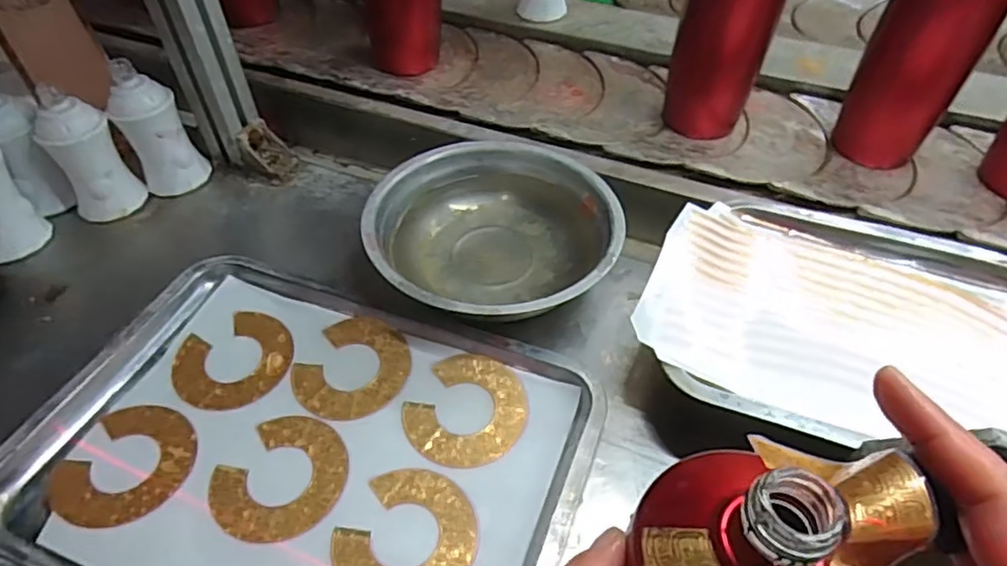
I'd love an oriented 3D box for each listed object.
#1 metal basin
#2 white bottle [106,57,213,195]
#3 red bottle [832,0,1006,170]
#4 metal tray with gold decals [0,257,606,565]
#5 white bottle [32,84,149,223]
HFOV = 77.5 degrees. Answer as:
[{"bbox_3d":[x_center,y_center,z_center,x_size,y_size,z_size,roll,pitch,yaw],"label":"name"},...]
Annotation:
[{"bbox_3d":[-0.009,-0.042,0.508,0.193,0.043,0.190,0,49,0],"label":"metal basin"},{"bbox_3d":[-0.314,-0.135,0.570,0.053,0.114,0.046,13,48,12],"label":"white bottle"},{"bbox_3d":[0.356,-0.192,0.535,0.071,0.197,0.071,-13,53,-5],"label":"red bottle"},{"bbox_3d":[-0.129,0.106,0.398,0.334,0.021,0.255,16,56,16],"label":"metal tray with gold decals"},{"bbox_3d":[-0.363,-0.109,0.546,0.055,0.105,0.051,1,47,1],"label":"white bottle"}]

